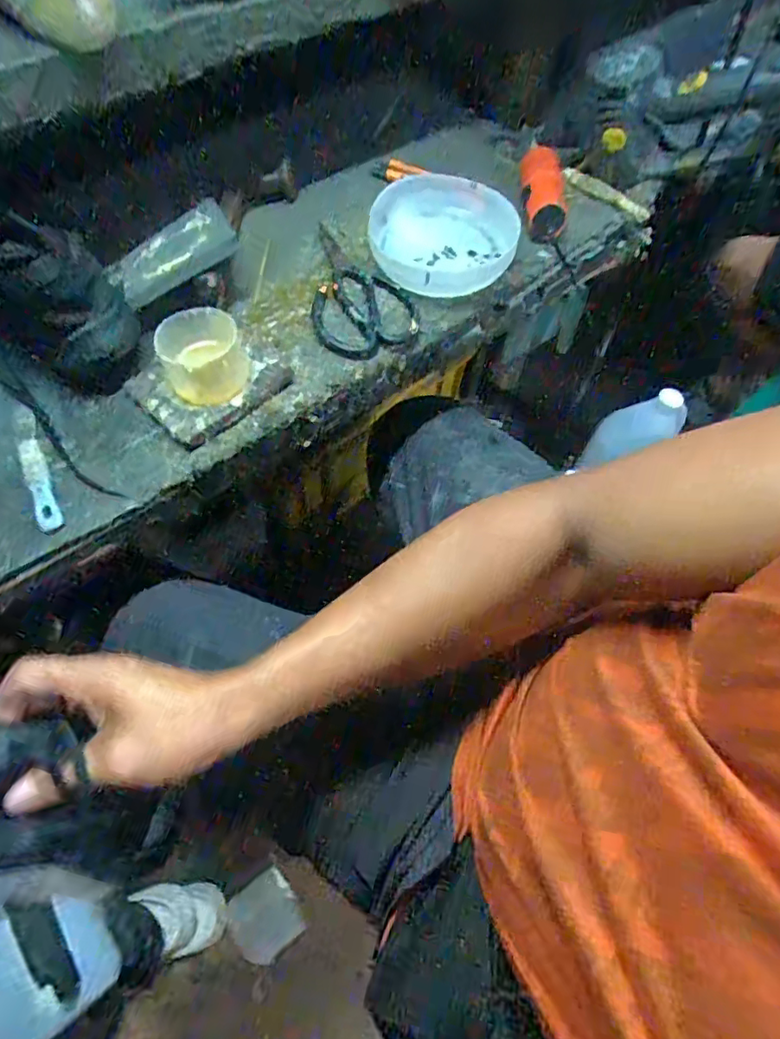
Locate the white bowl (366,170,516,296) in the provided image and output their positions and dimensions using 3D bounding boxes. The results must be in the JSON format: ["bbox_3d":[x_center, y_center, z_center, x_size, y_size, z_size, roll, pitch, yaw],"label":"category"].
[{"bbox_3d":[0.052,-0.296,0.593,0.151,0.040,0.151,2,62,-3],"label":"white bowl"}]

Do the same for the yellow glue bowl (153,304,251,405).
[{"bbox_3d":[-0.161,-0.139,0.498,0.070,0.051,0.072,-17,64,-12],"label":"yellow glue bowl"}]

